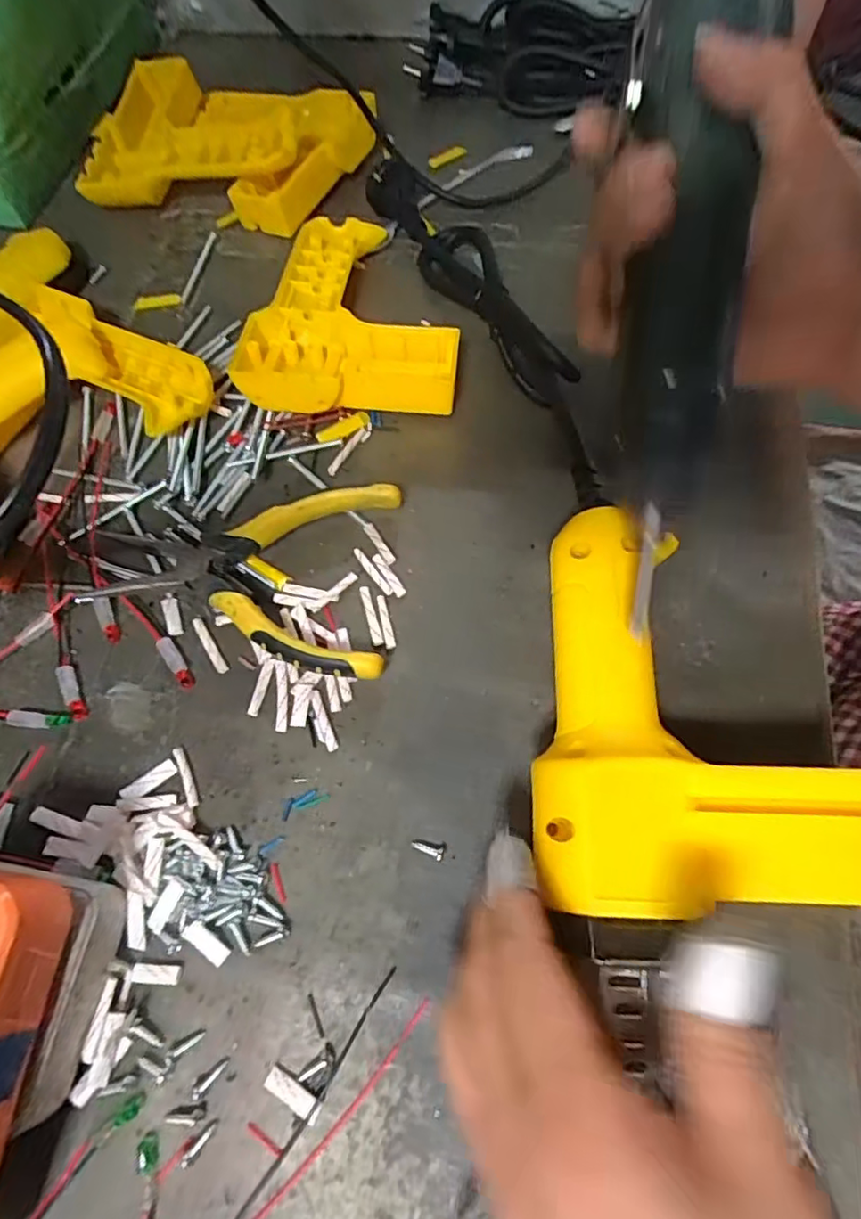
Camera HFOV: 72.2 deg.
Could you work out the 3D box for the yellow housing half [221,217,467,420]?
[{"bbox_3d":[-0.040,-0.176,0.344,0.114,0.029,0.146,4,67,5],"label":"yellow housing half"}]

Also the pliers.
[{"bbox_3d":[-0.091,-0.016,0.283,0.144,0.019,0.094,3,67,4],"label":"pliers"}]

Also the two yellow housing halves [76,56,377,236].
[{"bbox_3d":[-0.140,-0.322,0.411,0.191,0.040,0.127,11,68,8],"label":"two yellow housing halves"}]

